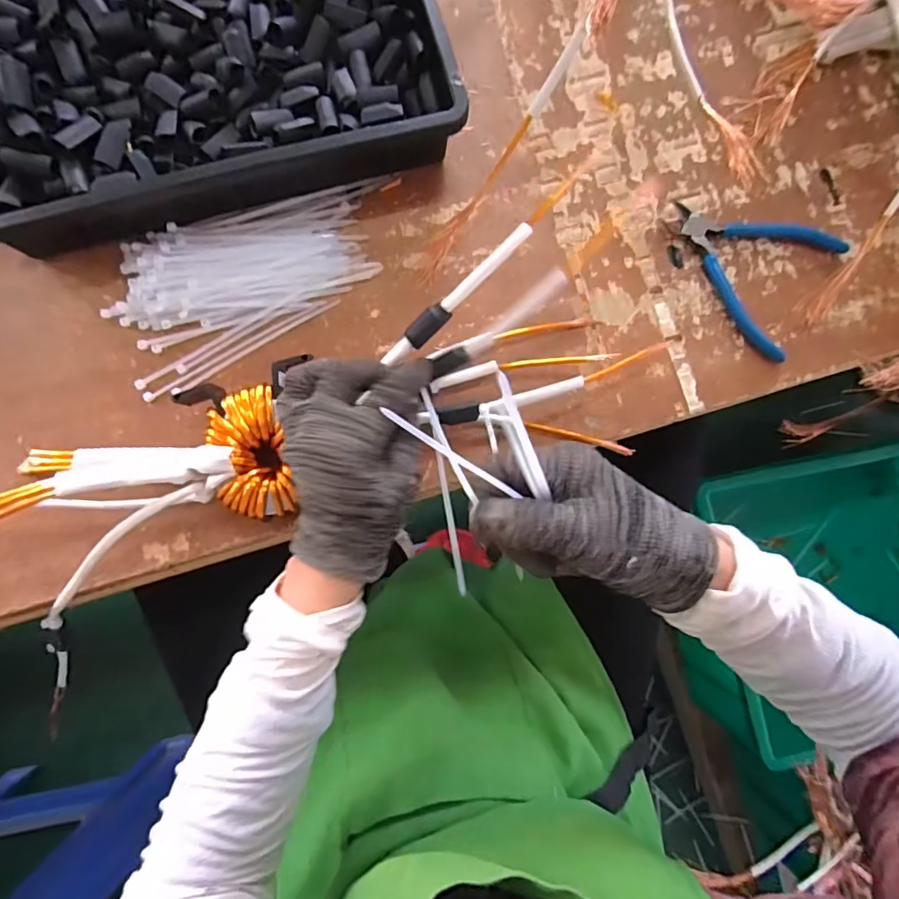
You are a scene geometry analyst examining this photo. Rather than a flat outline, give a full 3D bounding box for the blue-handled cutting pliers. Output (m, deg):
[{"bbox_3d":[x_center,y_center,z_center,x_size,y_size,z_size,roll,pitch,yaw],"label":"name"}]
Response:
[{"bbox_3d":[0.252,-0.136,0.428,0.141,0.010,0.121,10,83,-1],"label":"blue-handled cutting pliers"}]

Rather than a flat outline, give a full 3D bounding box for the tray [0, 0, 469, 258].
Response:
[{"bbox_3d":[-0.195,-0.304,0.403,0.364,0.066,0.245,-16,84,-4],"label":"tray"}]

